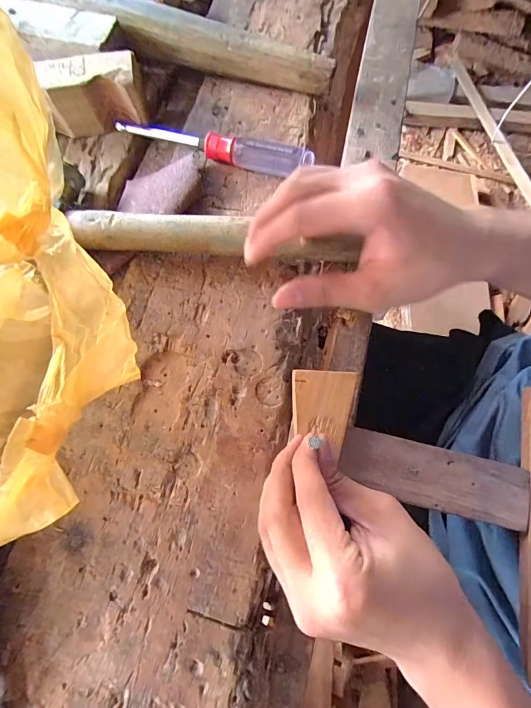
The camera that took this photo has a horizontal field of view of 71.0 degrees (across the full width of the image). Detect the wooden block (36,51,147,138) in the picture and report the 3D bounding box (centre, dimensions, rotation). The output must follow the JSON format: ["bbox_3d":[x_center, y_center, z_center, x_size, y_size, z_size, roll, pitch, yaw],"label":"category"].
[{"bbox_3d":[-0.147,-0.223,0.323,0.079,0.050,0.033,-5,71,-4],"label":"wooden block"}]

